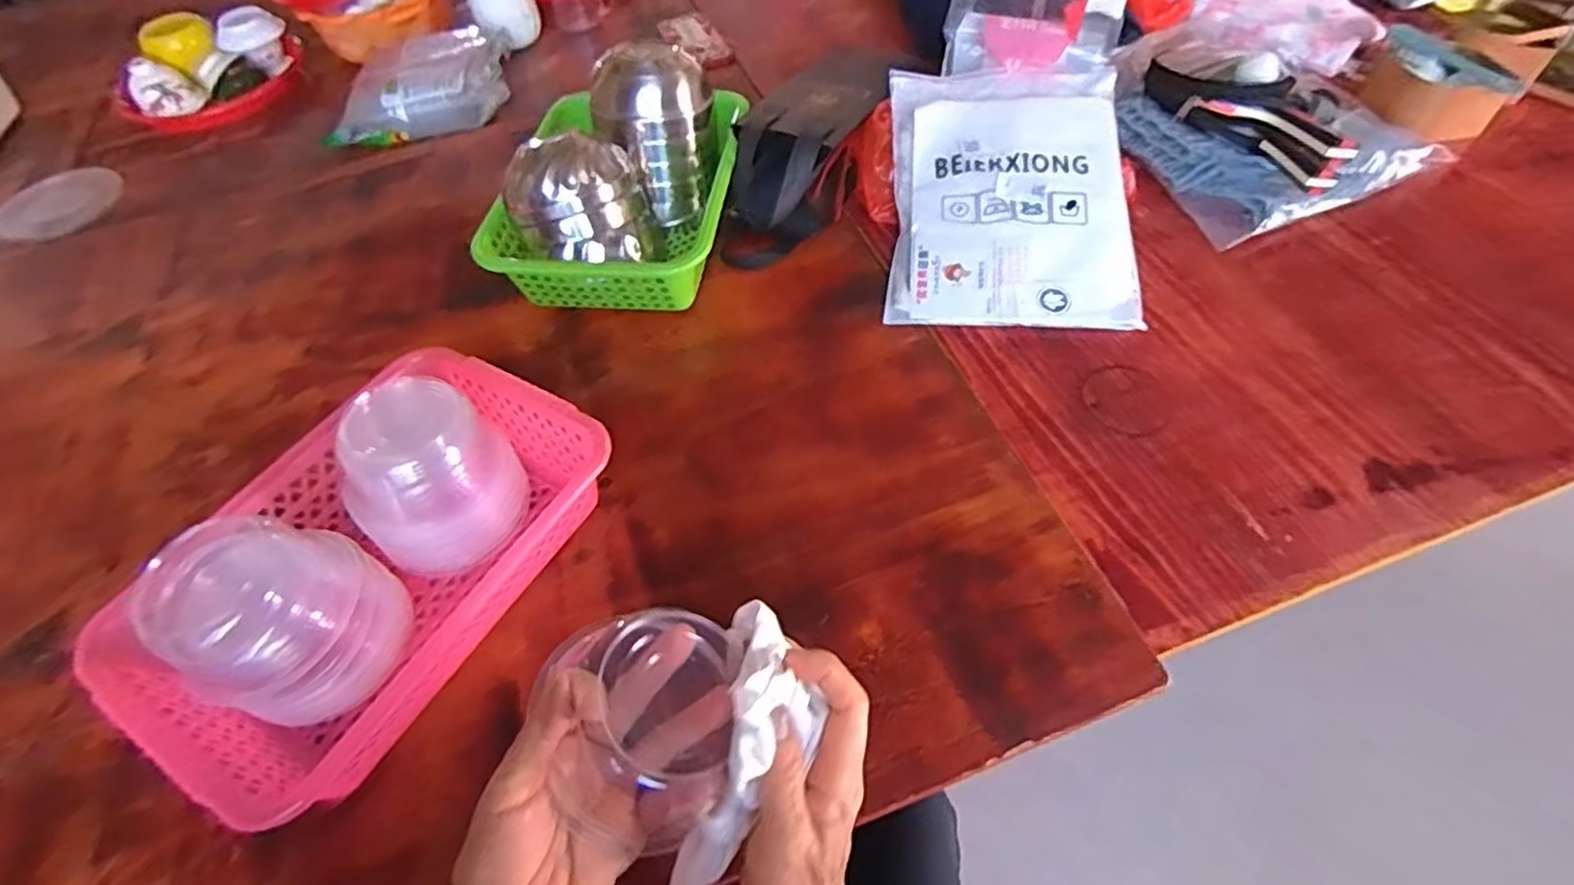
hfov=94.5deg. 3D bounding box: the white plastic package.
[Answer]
[{"bbox_3d":[0.215,-0.248,0.711,0.217,0.017,0.304,2,67,8],"label":"white plastic package"}]

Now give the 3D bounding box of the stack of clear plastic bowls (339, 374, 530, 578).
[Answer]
[{"bbox_3d":[-0.261,0.027,0.536,0.113,0.115,0.093,-35,58,-19],"label":"stack of clear plastic bowls"}]

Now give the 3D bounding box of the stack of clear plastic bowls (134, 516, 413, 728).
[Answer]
[{"bbox_3d":[-0.325,0.116,0.476,0.107,0.122,0.115,18,57,17],"label":"stack of clear plastic bowls"}]

